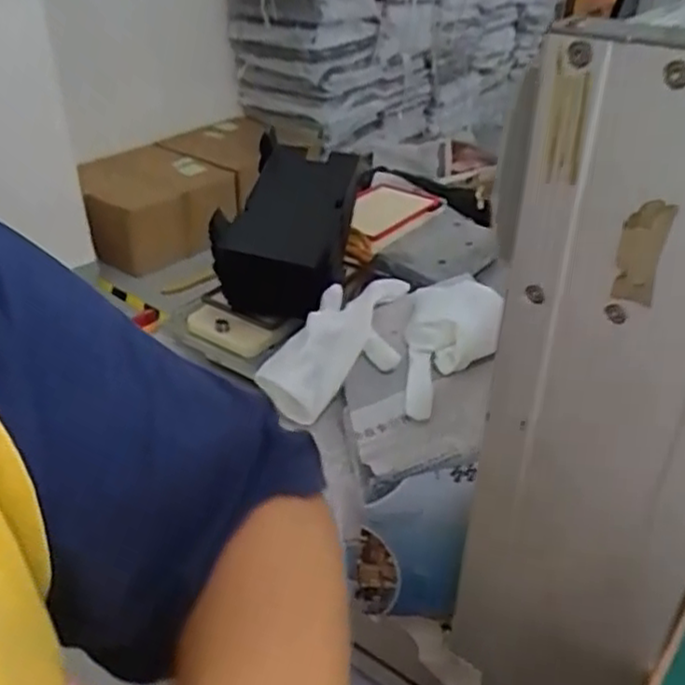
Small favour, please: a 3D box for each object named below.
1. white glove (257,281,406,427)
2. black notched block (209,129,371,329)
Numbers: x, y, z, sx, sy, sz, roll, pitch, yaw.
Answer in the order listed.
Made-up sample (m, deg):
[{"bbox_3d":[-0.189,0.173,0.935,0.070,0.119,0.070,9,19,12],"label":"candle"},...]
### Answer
[{"bbox_3d":[0.006,-0.007,0.589,0.152,0.070,0.070,-44,47,-12],"label":"white glove"},{"bbox_3d":[-0.048,-0.100,0.651,0.103,0.081,0.187,5,47,7],"label":"black notched block"}]

